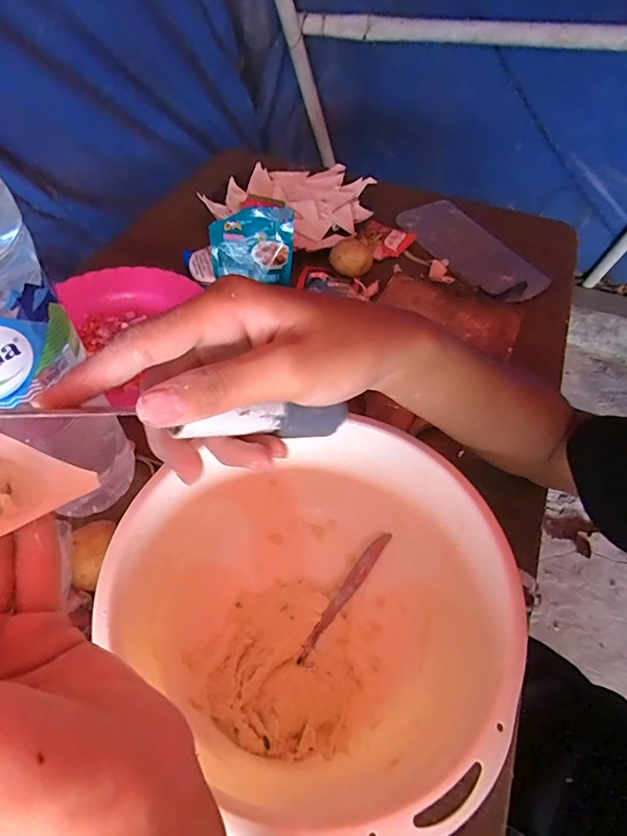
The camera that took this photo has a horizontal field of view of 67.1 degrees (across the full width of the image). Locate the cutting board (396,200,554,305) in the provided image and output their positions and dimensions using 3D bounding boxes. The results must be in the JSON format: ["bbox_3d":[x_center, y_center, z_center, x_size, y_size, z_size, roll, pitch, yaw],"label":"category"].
[{"bbox_3d":[0.217,-0.239,0.655,0.115,0.005,0.229,-23,55,-20],"label":"cutting board"}]

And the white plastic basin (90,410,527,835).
[{"bbox_3d":[0.010,0.124,0.320,0.231,0.099,0.219,1,51,-1],"label":"white plastic basin"}]

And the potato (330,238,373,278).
[{"bbox_3d":[0.050,-0.210,0.606,0.050,0.035,0.044,11,51,6],"label":"potato"}]

